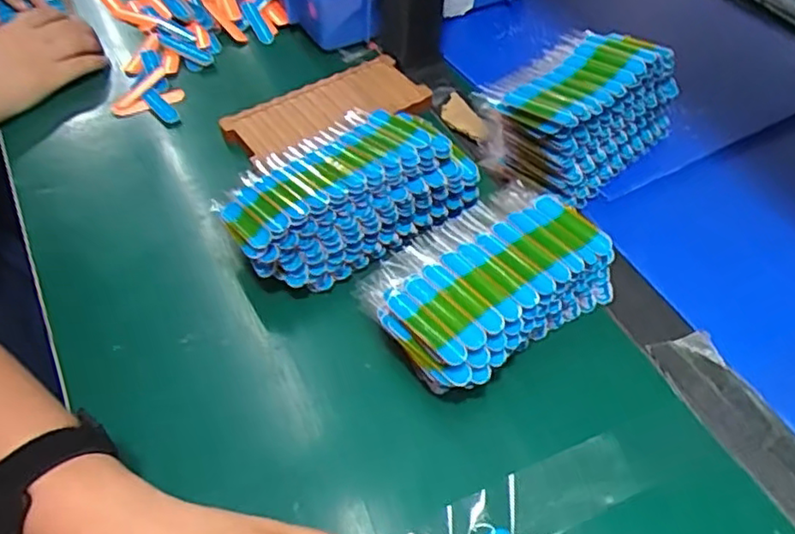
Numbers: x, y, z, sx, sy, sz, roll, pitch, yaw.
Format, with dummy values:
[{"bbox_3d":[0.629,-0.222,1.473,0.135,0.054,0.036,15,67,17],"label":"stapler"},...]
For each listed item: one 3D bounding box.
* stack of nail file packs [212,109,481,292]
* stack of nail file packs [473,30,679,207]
[{"bbox_3d":[-0.036,-0.056,0.475,0.183,0.060,0.102,-26,56,-22],"label":"stack of nail file packs"},{"bbox_3d":[0.145,-0.128,0.527,0.158,0.073,0.110,-36,60,-27],"label":"stack of nail file packs"}]

